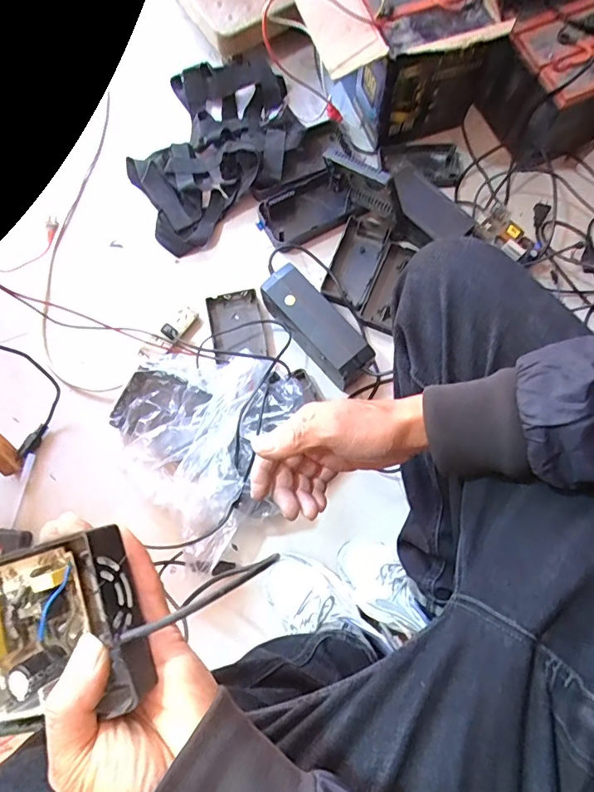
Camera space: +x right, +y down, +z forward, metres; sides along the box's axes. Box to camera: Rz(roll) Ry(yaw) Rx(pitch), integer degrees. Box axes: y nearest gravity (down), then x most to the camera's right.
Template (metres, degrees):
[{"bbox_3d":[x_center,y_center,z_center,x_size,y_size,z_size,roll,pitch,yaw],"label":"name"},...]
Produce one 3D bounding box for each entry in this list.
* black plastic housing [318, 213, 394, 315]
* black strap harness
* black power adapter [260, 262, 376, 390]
[{"bbox_3d":[0.109,-0.246,0.877,0.081,0.028,0.169,21,77,6],"label":"black plastic housing"},{"bbox_3d":[-0.174,-0.484,0.912,0.298,0.060,0.389,44,81,10],"label":"black strap harness"},{"bbox_3d":[0.030,-0.116,0.804,0.068,0.096,0.214,-42,79,-9],"label":"black power adapter"}]

